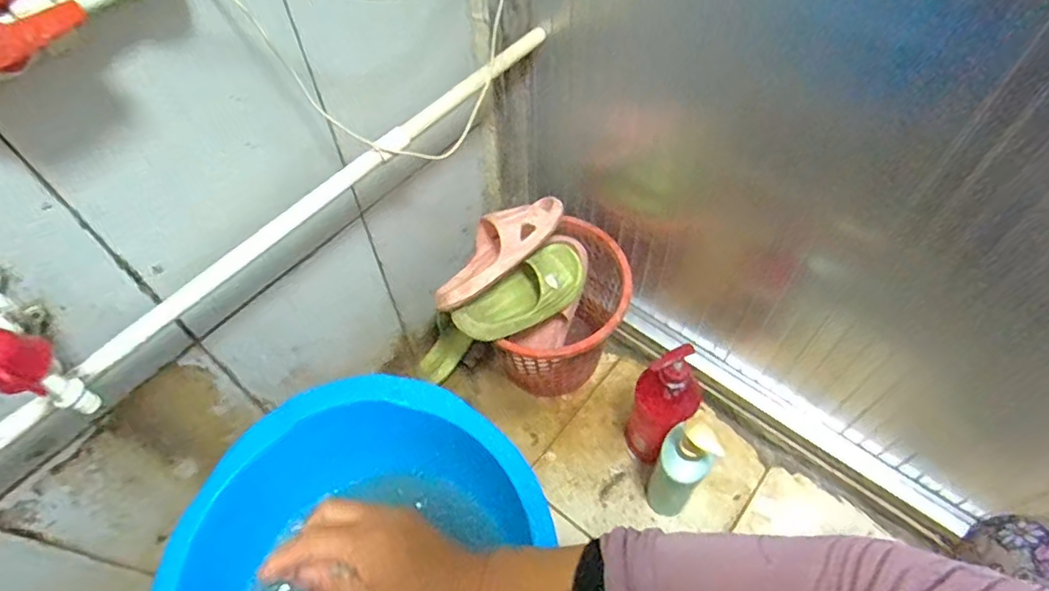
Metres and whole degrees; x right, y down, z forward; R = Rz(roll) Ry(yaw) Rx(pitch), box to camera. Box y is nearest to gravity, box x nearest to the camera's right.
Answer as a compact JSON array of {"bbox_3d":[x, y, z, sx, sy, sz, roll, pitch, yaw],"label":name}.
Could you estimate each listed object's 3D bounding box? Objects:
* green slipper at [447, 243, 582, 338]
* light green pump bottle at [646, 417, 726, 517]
[{"bbox_3d":[0.006,-0.003,0.849,0.086,0.059,0.228,38,64,23],"label":"green slipper"},{"bbox_3d":[0.208,0.240,0.795,0.066,0.245,0.059,29,60,19],"label":"light green pump bottle"}]

